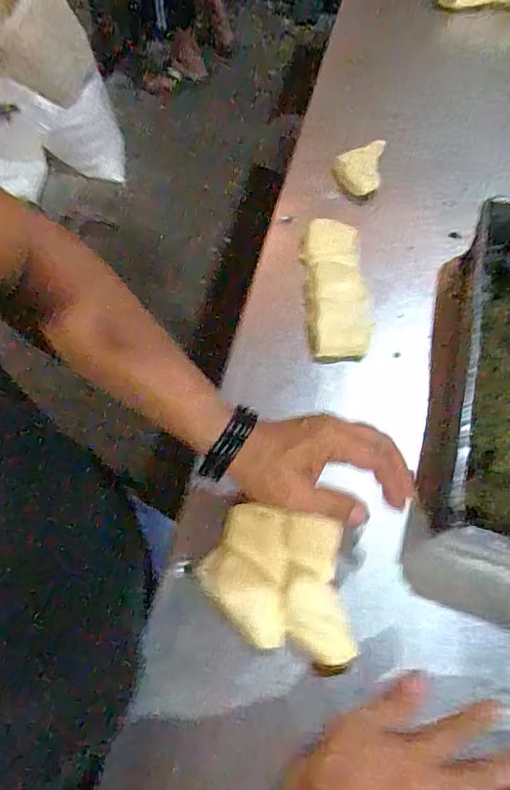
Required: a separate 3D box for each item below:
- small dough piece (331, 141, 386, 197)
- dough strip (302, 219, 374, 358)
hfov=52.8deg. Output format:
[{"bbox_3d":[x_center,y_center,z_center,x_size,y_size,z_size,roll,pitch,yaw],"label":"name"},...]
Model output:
[{"bbox_3d":[0.123,-0.274,0.617,0.055,0.028,0.068,12,63,7],"label":"small dough piece"},{"bbox_3d":[0.086,-0.116,0.539,0.058,0.018,0.167,-2,63,0],"label":"dough strip"}]

